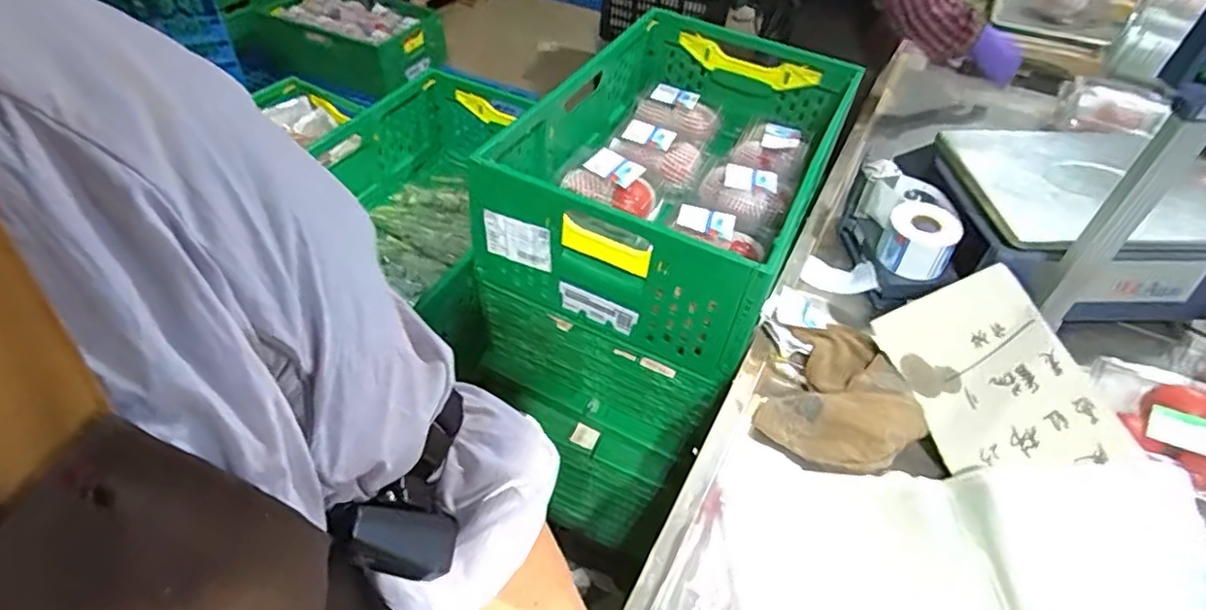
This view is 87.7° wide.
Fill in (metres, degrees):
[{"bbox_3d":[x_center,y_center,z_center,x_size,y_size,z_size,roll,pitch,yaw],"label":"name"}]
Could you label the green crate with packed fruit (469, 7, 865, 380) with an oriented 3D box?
[{"bbox_3d":[0.125,-0.228,0.991,0.410,0.185,0.602,21,48,15],"label":"green crate with packed fruit"}]

